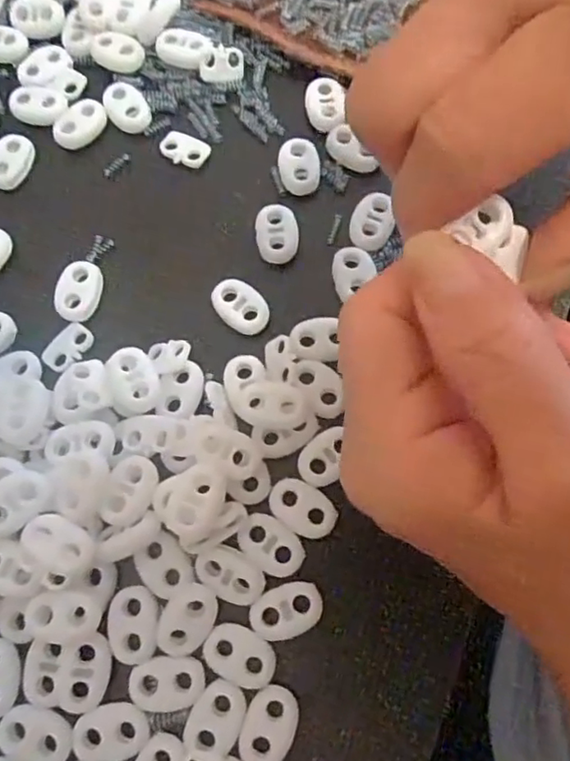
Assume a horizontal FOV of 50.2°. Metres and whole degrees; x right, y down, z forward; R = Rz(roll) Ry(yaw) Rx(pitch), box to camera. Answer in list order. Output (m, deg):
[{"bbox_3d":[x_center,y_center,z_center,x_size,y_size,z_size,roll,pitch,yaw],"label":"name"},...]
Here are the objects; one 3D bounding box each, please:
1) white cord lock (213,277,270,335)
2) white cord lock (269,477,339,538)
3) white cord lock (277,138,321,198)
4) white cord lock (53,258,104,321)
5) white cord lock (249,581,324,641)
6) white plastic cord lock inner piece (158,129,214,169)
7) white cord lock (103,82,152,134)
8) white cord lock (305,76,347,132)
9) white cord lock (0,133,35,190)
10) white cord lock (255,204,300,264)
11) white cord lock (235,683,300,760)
[{"bbox_3d":[-0.016,-0.027,0.213,0.022,0.004,0.015,40,79,12],"label":"white cord lock"},{"bbox_3d":[0.005,0.041,0.195,0.022,0.004,0.015,30,77,10],"label":"white cord lock"},{"bbox_3d":[0.005,-0.081,0.230,0.015,0.004,0.022,-8,74,0],"label":"white cord lock"},{"bbox_3d":[-0.075,-0.033,0.220,0.015,0.004,0.022,10,75,5],"label":"white cord lock"},{"bbox_3d":[0.000,0.070,0.185,0.022,0.004,0.014,-21,75,-4],"label":"white cord lock"},{"bbox_3d":[-0.039,-0.091,0.237,0.020,0.004,0.013,28,77,9],"label":"white plastic cord lock inner piece"},{"bbox_3d":[-0.063,-0.108,0.241,0.015,0.004,0.023,-35,76,-8],"label":"white cord lock"},{"bbox_3d":[0.016,-0.108,0.238,0.015,0.005,0.021,1,74,2],"label":"white cord lock"},{"bbox_3d":[-0.107,-0.086,0.236,0.017,0.004,0.023,10,75,5],"label":"white cord lock"},{"bbox_3d":[-0.003,-0.054,0.222,0.015,0.006,0.023,-8,74,0],"label":"white cord lock"},{"bbox_3d":[-0.005,0.101,0.178,0.015,0.004,0.022,20,76,7],"label":"white cord lock"}]

